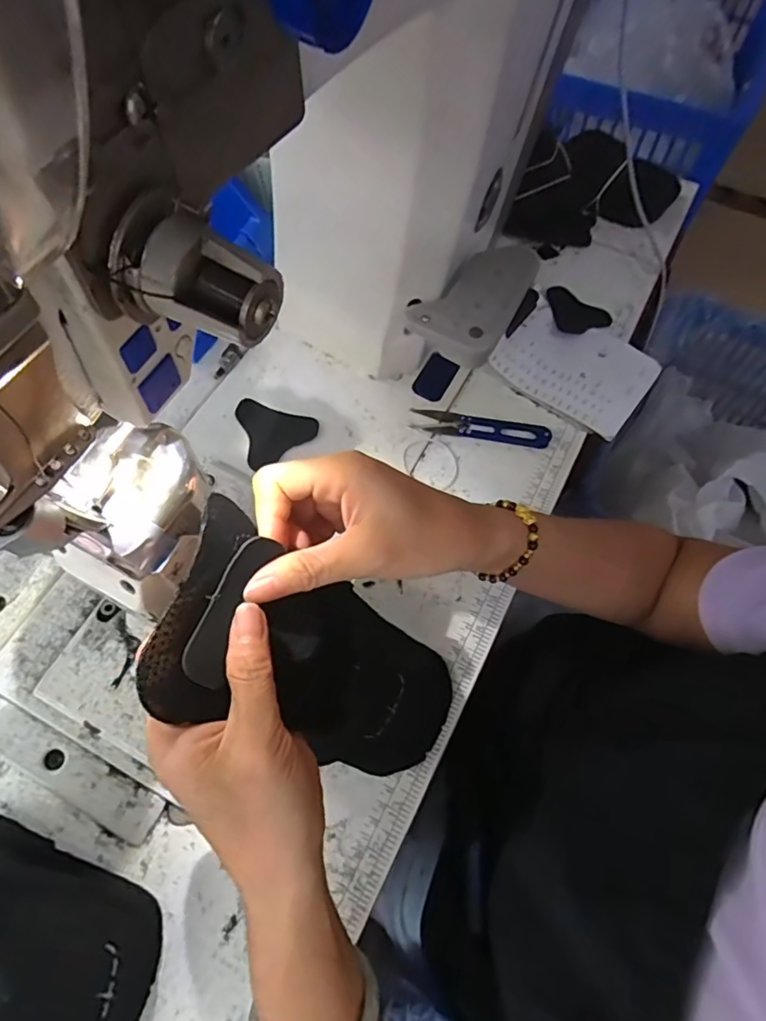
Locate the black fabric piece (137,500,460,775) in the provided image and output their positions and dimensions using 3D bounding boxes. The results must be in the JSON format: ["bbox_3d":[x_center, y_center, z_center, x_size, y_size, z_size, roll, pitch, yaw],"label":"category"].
[{"bbox_3d":[-0.029,0.085,0.297,0.031,0.214,0.088,0,61,37],"label":"black fabric piece"}]

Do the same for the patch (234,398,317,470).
[{"bbox_3d":[-0.089,-0.071,0.462,0.062,0.004,0.060,-15,74,-10],"label":"patch"}]

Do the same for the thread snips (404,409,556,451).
[{"bbox_3d":[0.085,-0.073,0.472,0.118,0.011,0.024,10,66,6],"label":"thread snips"}]

